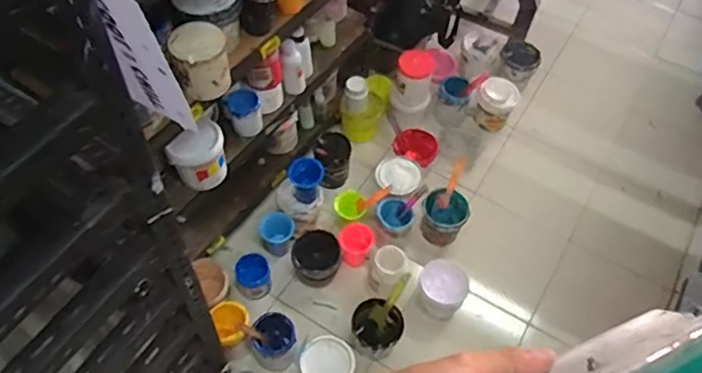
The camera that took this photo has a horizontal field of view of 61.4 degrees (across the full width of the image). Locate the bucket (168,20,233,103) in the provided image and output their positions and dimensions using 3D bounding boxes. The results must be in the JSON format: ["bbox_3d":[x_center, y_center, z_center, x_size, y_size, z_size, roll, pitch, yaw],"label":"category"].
[{"bbox_3d":[-0.297,-0.242,1.175,0.112,0.124,0.099,-18,59,-14],"label":"bucket"}]

